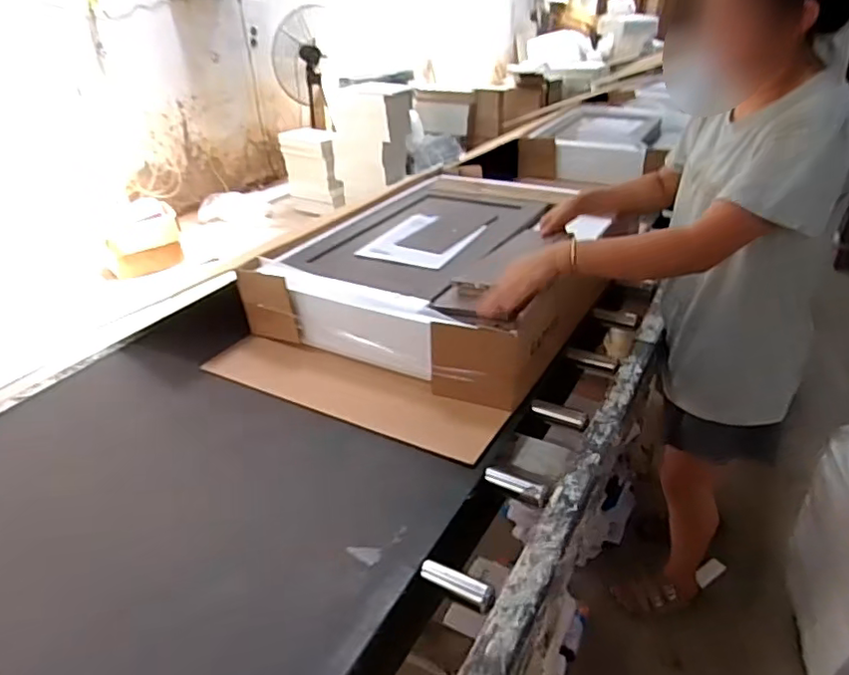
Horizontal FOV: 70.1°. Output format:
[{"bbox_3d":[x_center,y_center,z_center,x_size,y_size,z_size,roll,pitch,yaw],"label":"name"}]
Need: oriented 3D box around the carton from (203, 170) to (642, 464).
[{"bbox_3d":[0.054,-0.165,1.396,0.655,0.180,0.920,15,34,25],"label":"carton"}]

